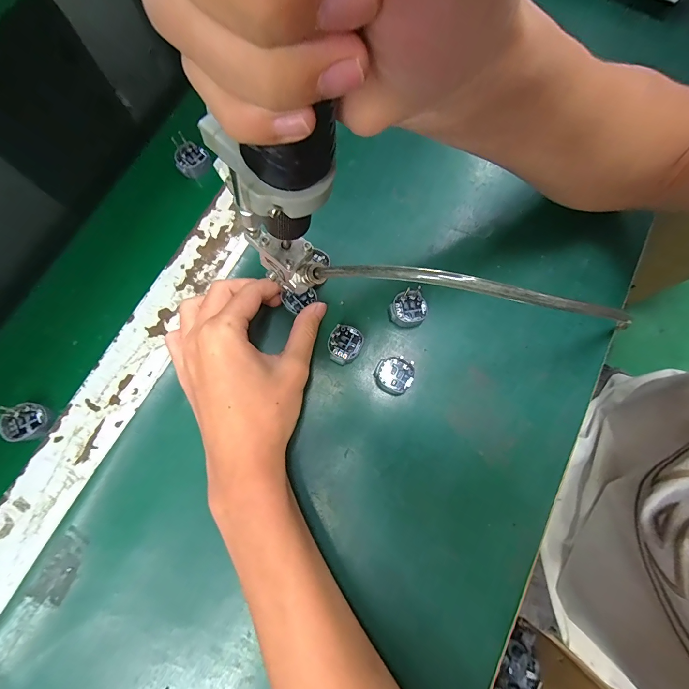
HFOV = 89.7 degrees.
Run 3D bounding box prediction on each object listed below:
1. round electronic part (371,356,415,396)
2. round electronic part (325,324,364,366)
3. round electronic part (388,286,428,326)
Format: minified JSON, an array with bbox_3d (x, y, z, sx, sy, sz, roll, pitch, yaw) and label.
[{"bbox_3d":[0.037,0.023,0.259,0.027,0.010,0.028,0,77,-1],"label":"round electronic part"},{"bbox_3d":[0.000,0.000,0.262,0.024,0.011,0.028,29,78,5],"label":"round electronic part"},{"bbox_3d":[0.049,-0.027,0.269,0.028,0.011,0.028,0,77,-1],"label":"round electronic part"}]

